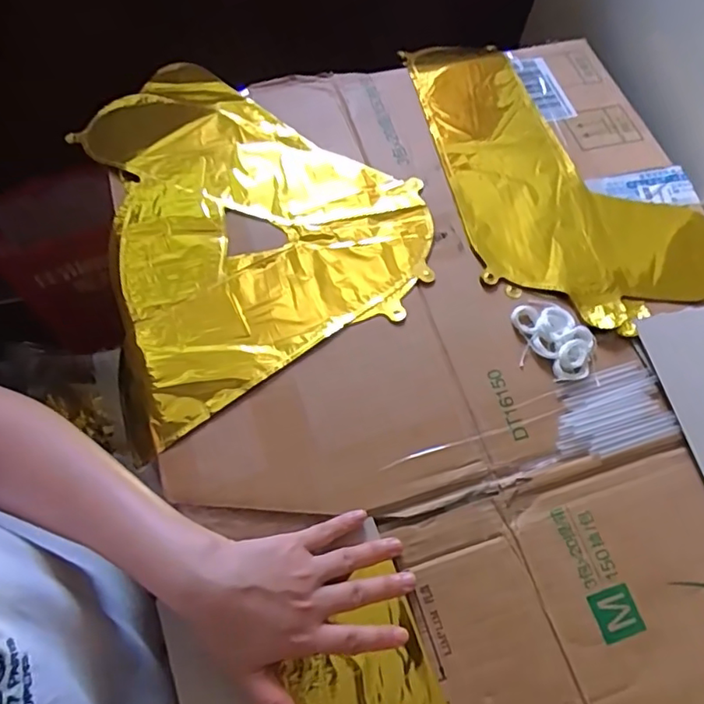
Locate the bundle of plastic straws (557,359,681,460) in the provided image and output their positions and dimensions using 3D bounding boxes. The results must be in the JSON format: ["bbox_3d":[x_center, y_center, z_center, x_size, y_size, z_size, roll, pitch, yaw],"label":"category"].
[{"bbox_3d":[0.215,0.049,0.483,0.103,0.004,0.068,-15,66,-11],"label":"bundle of plastic straws"}]

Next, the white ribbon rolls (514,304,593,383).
[{"bbox_3d":[0.180,-0.014,0.506,0.050,0.010,0.078,-30,70,-17],"label":"white ribbon rolls"}]

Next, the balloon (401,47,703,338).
[{"bbox_3d":[0.200,-0.197,0.604,0.245,0.026,0.396,-19,67,-12],"label":"balloon"}]

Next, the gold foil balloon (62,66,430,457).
[{"bbox_3d":[-0.119,-0.143,0.574,0.310,0.040,0.386,-27,69,-16],"label":"gold foil balloon"}]

